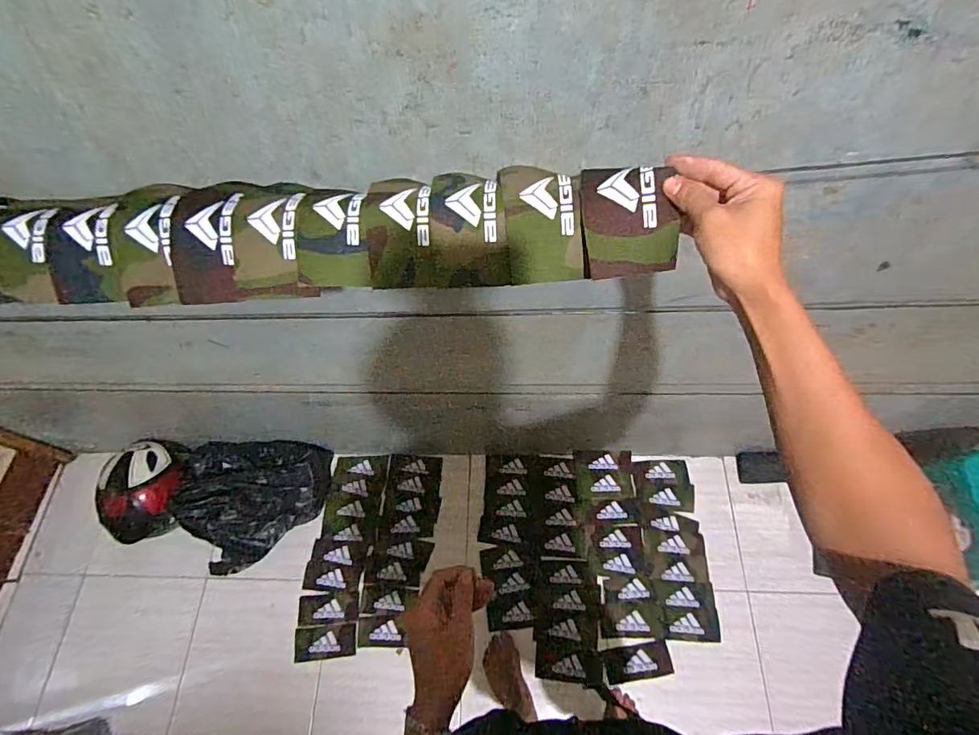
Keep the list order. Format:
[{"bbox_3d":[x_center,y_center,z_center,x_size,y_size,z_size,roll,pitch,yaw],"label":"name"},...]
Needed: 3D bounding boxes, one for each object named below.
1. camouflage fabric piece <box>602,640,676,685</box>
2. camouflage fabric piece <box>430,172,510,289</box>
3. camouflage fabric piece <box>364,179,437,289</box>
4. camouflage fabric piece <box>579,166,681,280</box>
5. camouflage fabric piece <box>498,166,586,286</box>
[{"bbox_3d":[0.404,0.801,1.305,0.175,0.007,0.083,-11,64,-2],"label":"camouflage fabric piece"},{"bbox_3d":[-0.021,-0.145,0.477,0.072,0.046,0.128,-4,64,2],"label":"camouflage fabric piece"},{"bbox_3d":[-0.088,-0.140,0.479,0.065,0.038,0.121,-4,64,2],"label":"camouflage fabric piece"},{"bbox_3d":[0.125,-0.138,0.437,0.081,0.056,0.096,-3,64,2],"label":"camouflage fabric piece"},{"bbox_3d":[0.049,-0.134,0.461,0.073,0.049,0.097,-1,64,3],"label":"camouflage fabric piece"}]

